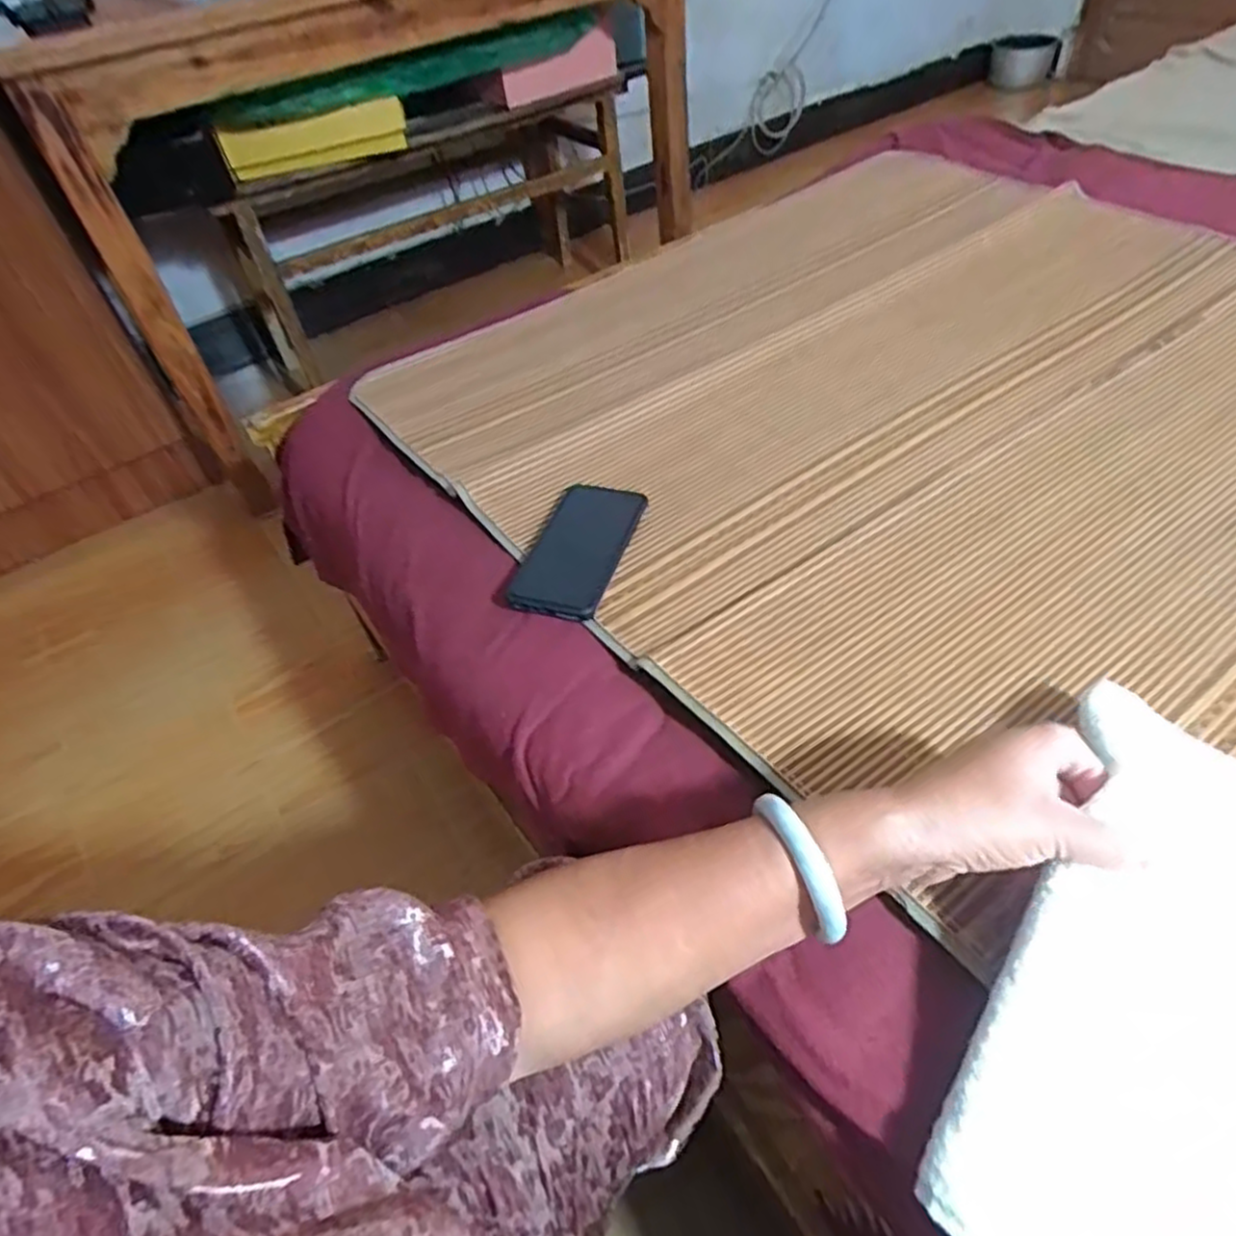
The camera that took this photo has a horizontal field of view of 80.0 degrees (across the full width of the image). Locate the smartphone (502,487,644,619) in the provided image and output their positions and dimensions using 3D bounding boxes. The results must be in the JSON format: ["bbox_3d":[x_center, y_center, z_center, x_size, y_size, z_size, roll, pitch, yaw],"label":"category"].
[{"bbox_3d":[-0.033,-0.066,0.649,0.082,0.015,0.167,12,50,16],"label":"smartphone"}]

